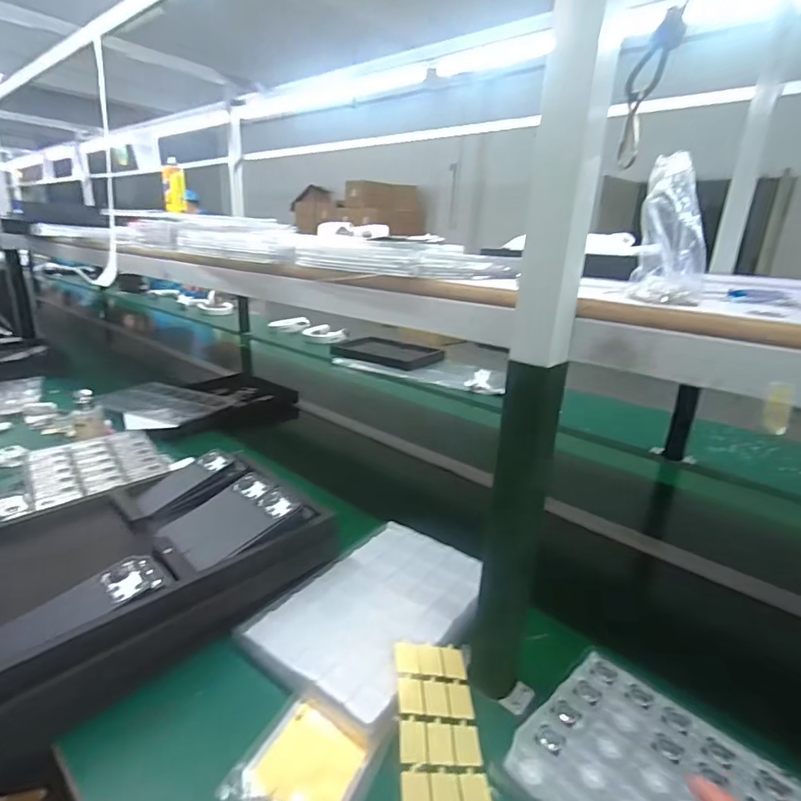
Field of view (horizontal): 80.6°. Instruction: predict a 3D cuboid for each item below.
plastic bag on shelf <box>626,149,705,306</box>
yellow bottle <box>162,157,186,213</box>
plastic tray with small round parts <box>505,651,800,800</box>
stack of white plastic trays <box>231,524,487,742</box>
[{"bbox_3d":[0.260,-0.162,0.444,0.061,0.130,0.077,12,21,23],"label":"plastic bag on shelf"},{"bbox_3d":[-0.785,-0.743,1.640,0.068,0.158,0.069,-5,21,-21],"label":"yellow bottle"},{"bbox_3d":[0.278,0.382,0.435,0.228,0.016,0.306,-15,26,-41],"label":"plastic tray with small round parts"},{"bbox_3d":[-0.025,0.270,0.642,0.223,0.024,0.324,17,23,34],"label":"stack of white plastic trays"}]

